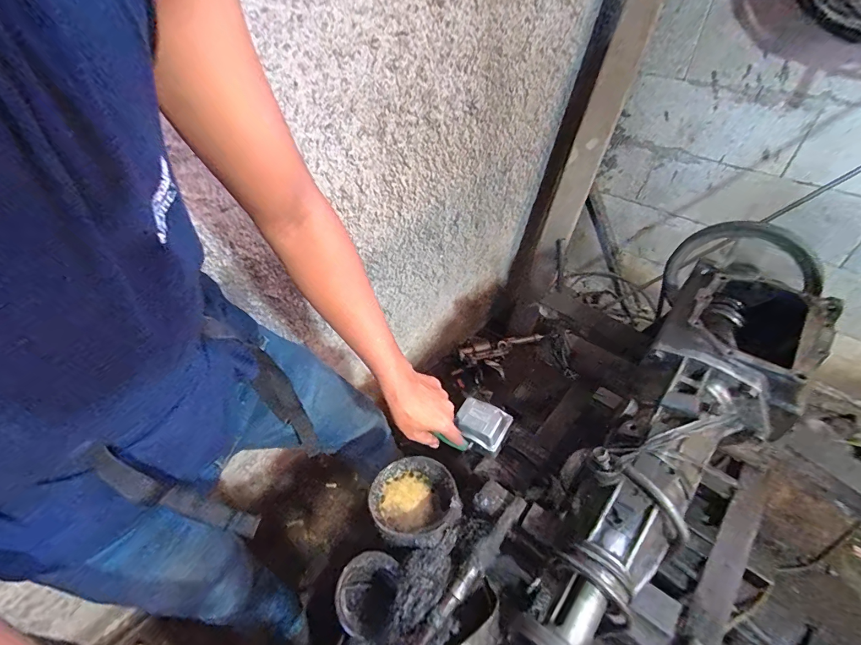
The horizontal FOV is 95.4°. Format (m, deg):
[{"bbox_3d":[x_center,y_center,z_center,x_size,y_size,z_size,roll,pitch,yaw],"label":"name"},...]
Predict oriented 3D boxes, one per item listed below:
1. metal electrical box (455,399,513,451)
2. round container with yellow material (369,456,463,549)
[{"bbox_3d":[0.083,0.163,0.637,0.081,0.025,0.066,21,52,22],"label":"metal electrical box"},{"bbox_3d":[-0.024,0.241,0.540,0.113,0.048,0.125,-25,49,-21],"label":"round container with yellow material"}]

